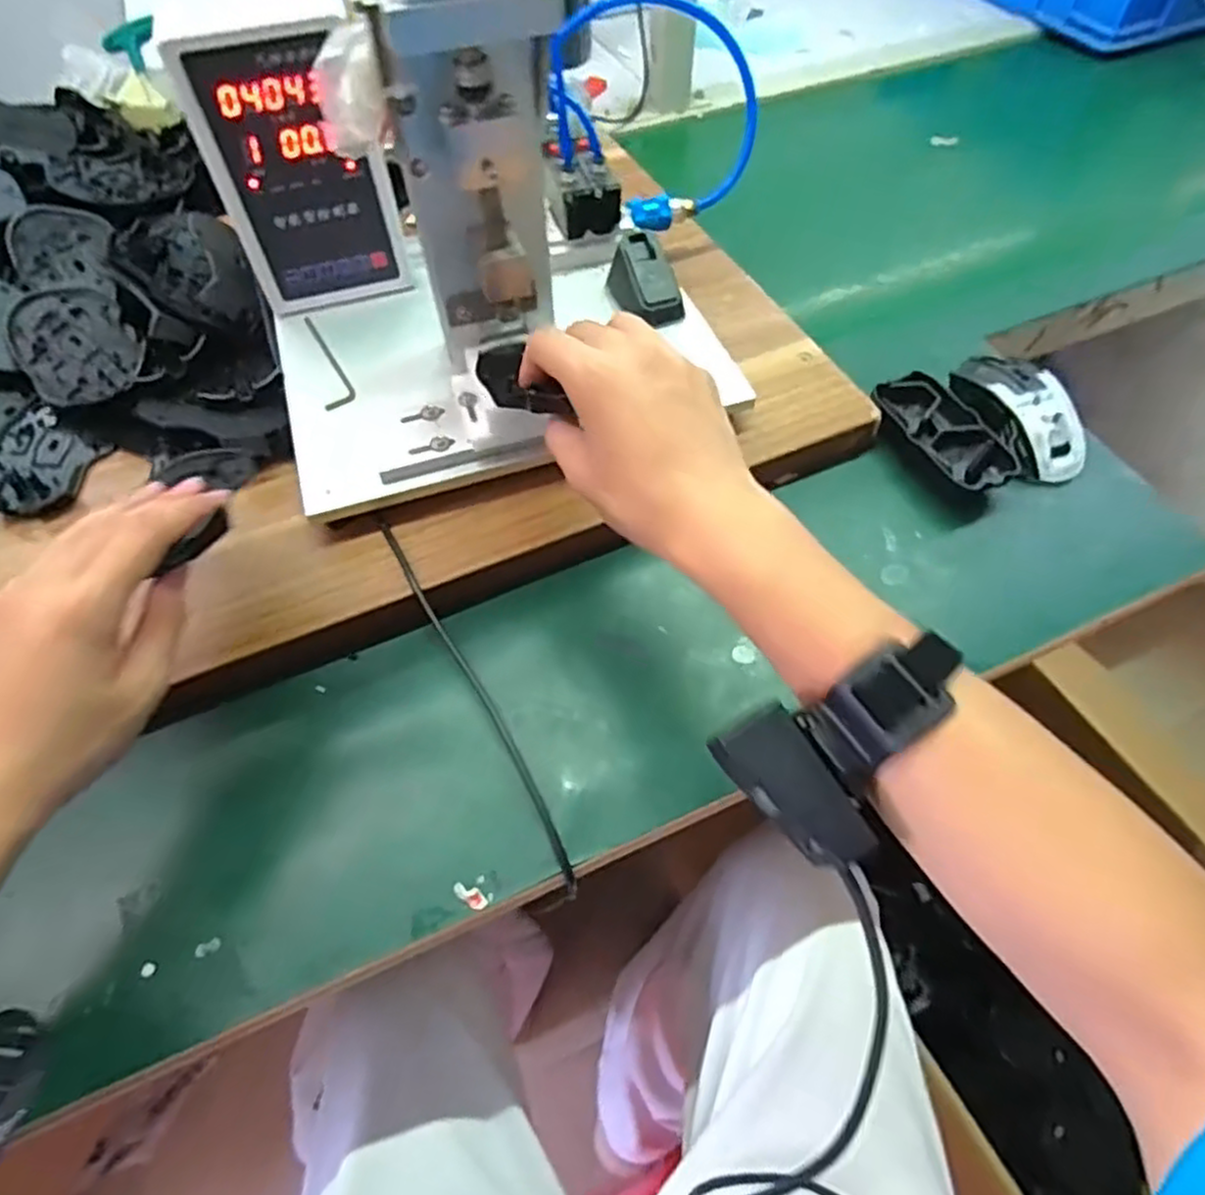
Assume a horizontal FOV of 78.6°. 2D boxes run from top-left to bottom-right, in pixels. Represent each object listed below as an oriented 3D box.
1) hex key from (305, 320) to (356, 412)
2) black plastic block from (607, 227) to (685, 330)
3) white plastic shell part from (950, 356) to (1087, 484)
[{"bbox_3d":[-0.198,-0.172,0.532,0.021,0.004,0.110,-21,60,-11],"label":"hex key"},{"bbox_3d":[0.031,-0.234,0.543,0.041,0.036,0.067,-26,61,-13],"label":"black plastic block"},{"bbox_3d":[0.299,-0.133,0.538,0.066,0.039,0.111,-15,59,-7],"label":"white plastic shell part"}]

